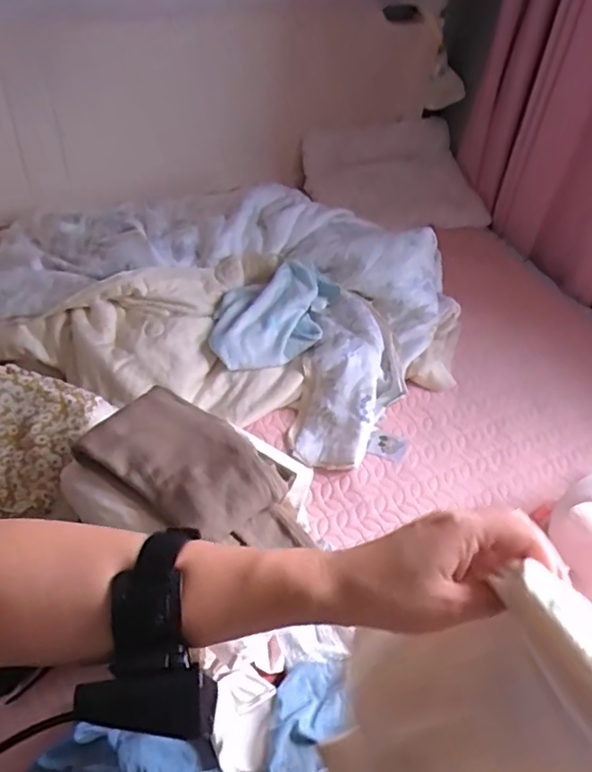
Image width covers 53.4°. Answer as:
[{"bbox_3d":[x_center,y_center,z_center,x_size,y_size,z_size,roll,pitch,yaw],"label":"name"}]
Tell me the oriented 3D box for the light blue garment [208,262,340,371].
[{"bbox_3d":[-0.043,-0.144,1.222,0.294,0.101,0.168,-20,52,-24],"label":"light blue garment"}]

